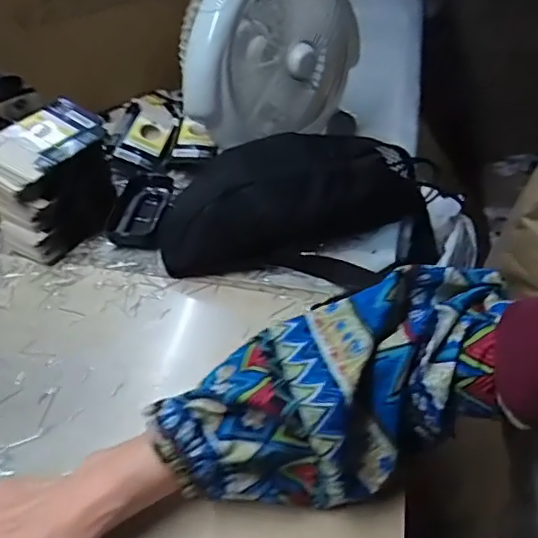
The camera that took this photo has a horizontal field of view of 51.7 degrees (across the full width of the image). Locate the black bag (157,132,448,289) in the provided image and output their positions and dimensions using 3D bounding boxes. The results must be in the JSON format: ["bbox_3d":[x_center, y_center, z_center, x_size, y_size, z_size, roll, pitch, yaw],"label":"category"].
[{"bbox_3d":[0.036,-0.061,0.570,0.277,0.087,0.170,5,43,2],"label":"black bag"}]

